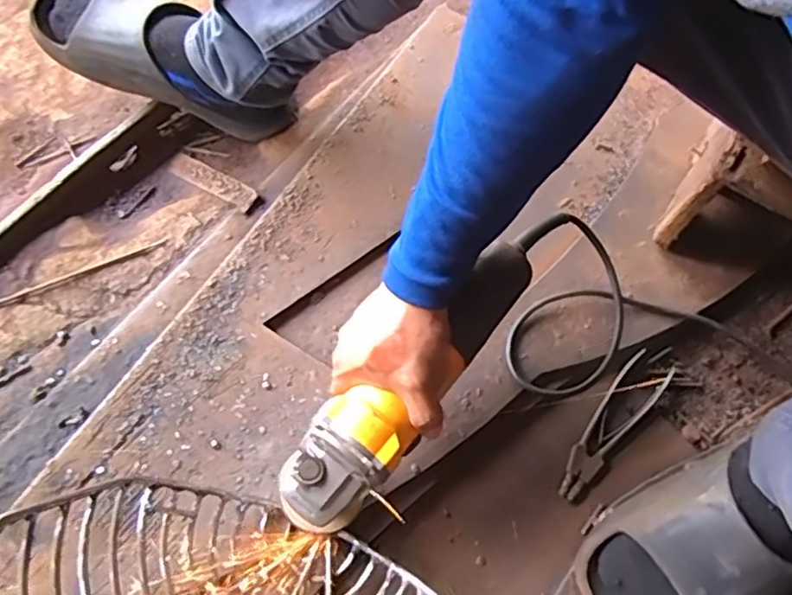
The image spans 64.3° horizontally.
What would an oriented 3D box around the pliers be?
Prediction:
[{"bbox_3d":[0.202,0.114,0.592,0.042,0.021,0.171,41,70,18],"label":"pliers"}]

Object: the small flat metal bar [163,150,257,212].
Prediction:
[{"bbox_3d":[-0.204,-0.130,0.689,0.130,0.011,0.028,29,66,26],"label":"small flat metal bar"}]

